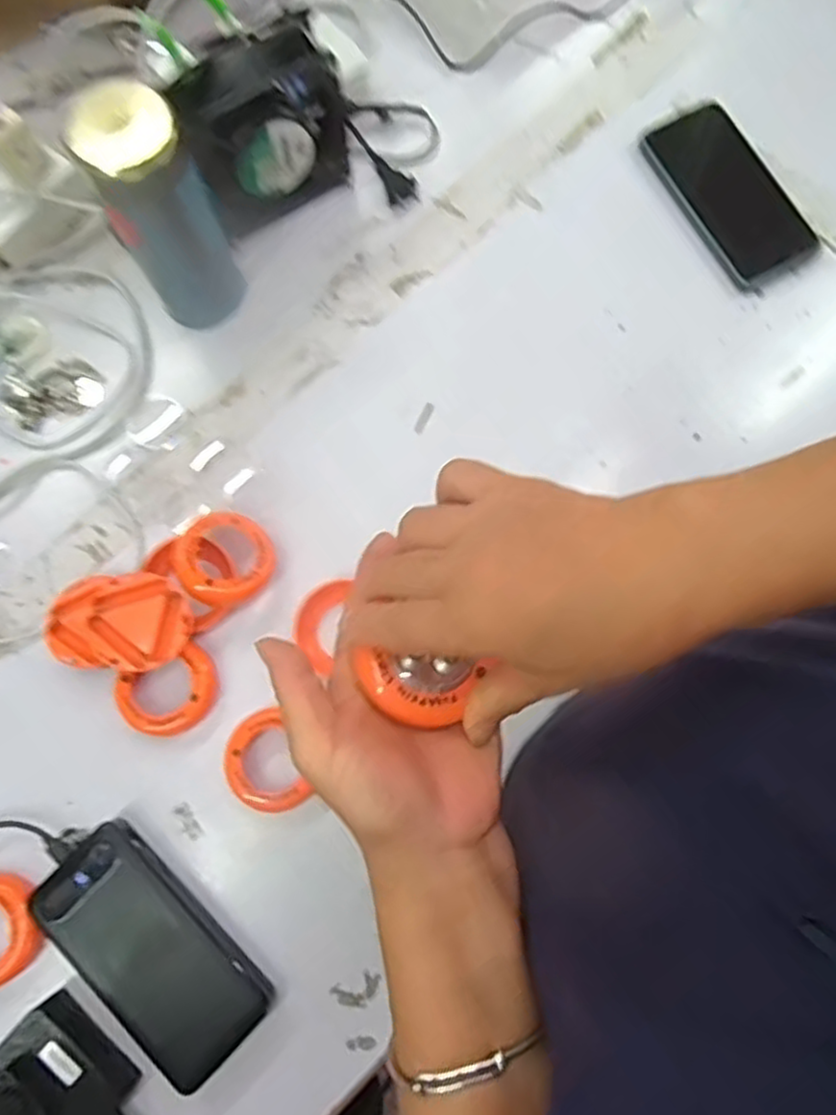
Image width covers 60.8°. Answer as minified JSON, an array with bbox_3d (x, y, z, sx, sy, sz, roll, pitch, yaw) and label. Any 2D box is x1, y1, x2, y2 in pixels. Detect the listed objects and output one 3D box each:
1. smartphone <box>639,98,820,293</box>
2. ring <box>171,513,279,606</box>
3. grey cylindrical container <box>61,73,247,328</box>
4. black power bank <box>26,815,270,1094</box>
[{"bbox_3d":[0.246,-0.292,0.562,0.078,0.015,0.158,-30,80,-6],"label":"smartphone"},{"bbox_3d":[-0.133,-0.001,0.492,0.066,0.016,0.063,6,66,-14],"label":"ring"},{"bbox_3d":[-0.165,-0.220,0.477,0.063,0.172,0.059,0,78,0],"label":"grey cylindrical container"},{"bbox_3d":[-0.167,0.246,0.452,0.075,0.031,0.155,-44,82,-8],"label":"black power bank"}]

